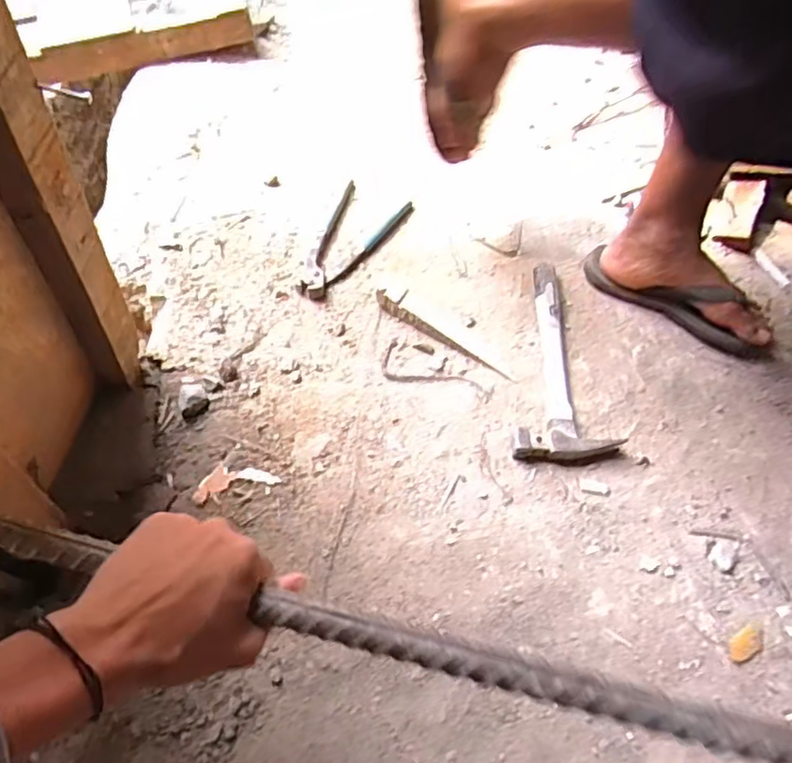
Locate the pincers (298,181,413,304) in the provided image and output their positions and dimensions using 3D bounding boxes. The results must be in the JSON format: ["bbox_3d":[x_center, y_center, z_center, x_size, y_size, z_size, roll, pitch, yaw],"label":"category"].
[{"bbox_3d":[-0.069,-0.194,0.854,0.095,0.017,0.213,25,59,11],"label":"pincers"}]

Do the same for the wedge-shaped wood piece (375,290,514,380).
[{"bbox_3d":[0.062,-0.065,0.773,0.193,0.033,0.025,30,60,14],"label":"wedge-shaped wood piece"}]

